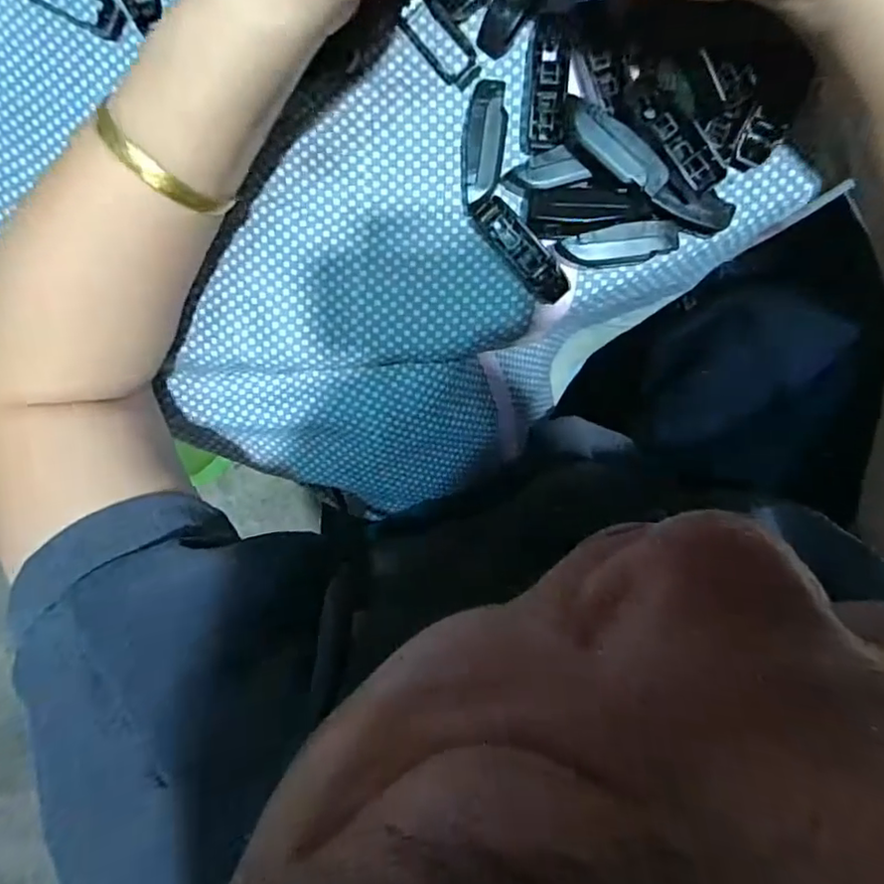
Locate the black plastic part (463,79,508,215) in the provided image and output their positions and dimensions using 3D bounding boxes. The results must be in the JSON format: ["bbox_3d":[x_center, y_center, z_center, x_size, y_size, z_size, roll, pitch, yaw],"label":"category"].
[{"bbox_3d":[0.019,-0.135,0.276,0.019,0.015,0.055,7,99,3],"label":"black plastic part"}]

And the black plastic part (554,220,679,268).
[{"bbox_3d":[0.082,-0.091,0.273,0.052,0.008,0.018,-10,98,5],"label":"black plastic part"}]

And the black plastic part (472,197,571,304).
[{"bbox_3d":[0.038,-0.091,0.282,0.017,0.015,0.056,-43,94,9],"label":"black plastic part"}]

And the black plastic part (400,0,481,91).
[{"bbox_3d":[0.000,-0.186,0.276,0.018,0.006,0.044,-43,94,9],"label":"black plastic part"}]

